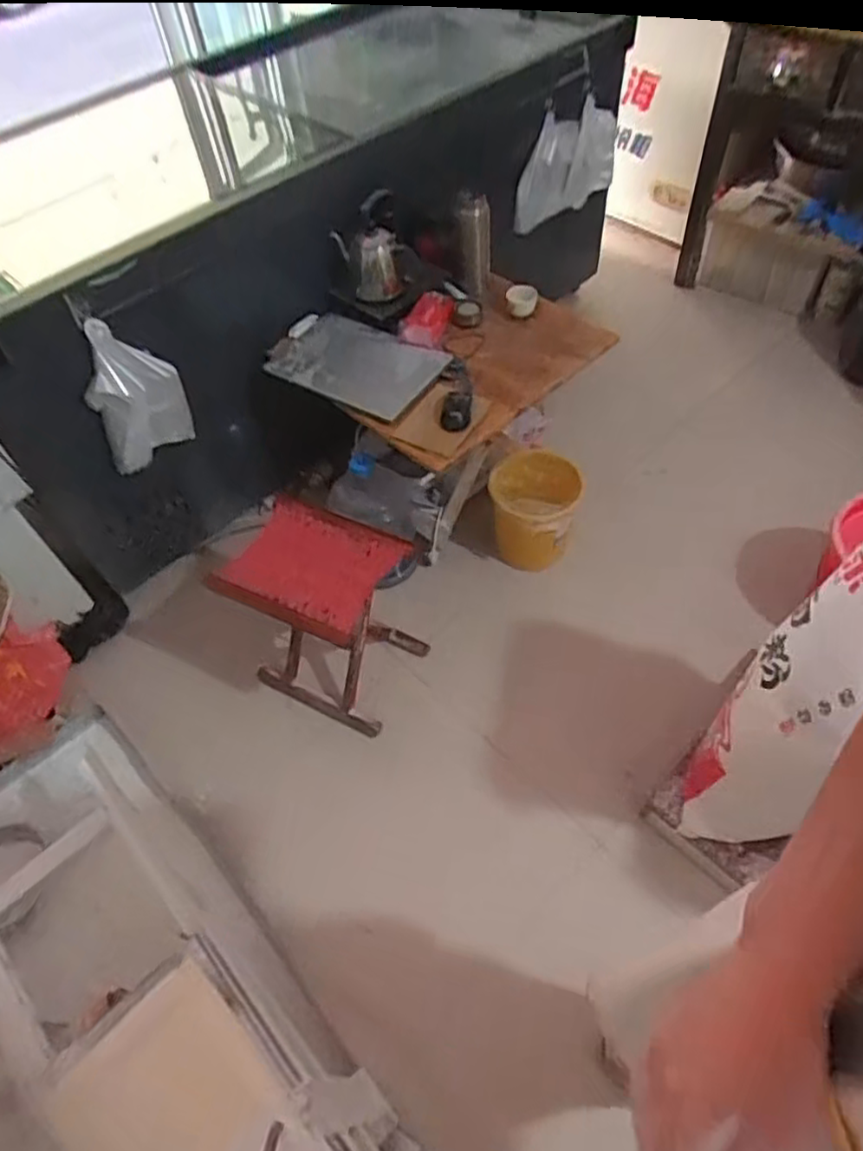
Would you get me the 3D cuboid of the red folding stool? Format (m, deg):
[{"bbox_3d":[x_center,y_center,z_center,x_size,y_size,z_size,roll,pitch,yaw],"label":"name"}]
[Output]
[{"bbox_3d":[-0.236,0.082,1.558,0.308,0.480,0.297,21,58,19],"label":"red folding stool"}]

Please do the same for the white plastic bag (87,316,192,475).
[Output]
[{"bbox_3d":[-0.616,-0.370,1.439,0.187,0.338,0.037,-24,55,-13],"label":"white plastic bag"}]

